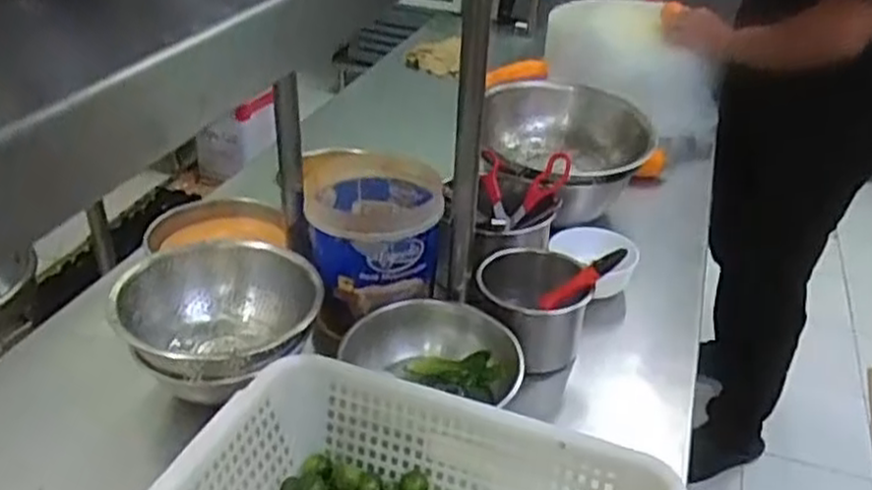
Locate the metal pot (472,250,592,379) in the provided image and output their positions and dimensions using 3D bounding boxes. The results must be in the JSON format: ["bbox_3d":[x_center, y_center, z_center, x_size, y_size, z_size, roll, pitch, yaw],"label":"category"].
[{"bbox_3d":[0.104,0.073,0.834,0.112,0.099,0.118,1,32,-1],"label":"metal pot"}]

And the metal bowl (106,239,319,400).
[{"bbox_3d":[-0.214,0.080,0.774,0.188,0.089,0.185,1,32,-1],"label":"metal bowl"}]

